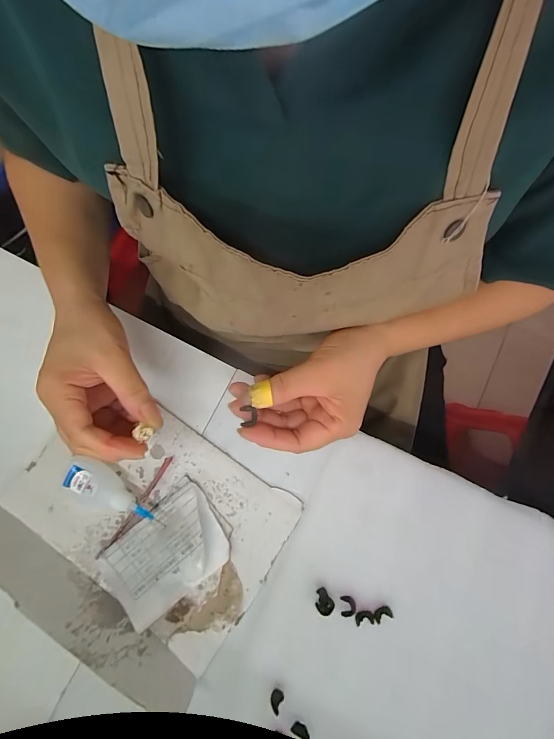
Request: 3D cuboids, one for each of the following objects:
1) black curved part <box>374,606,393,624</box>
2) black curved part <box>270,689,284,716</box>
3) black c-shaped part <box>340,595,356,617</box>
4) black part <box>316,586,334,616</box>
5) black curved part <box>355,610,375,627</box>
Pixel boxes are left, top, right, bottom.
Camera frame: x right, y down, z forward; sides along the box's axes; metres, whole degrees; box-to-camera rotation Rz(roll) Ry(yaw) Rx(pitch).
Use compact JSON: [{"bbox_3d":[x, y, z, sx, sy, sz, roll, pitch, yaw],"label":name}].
[{"bbox_3d":[0.089,0.207,0.291,0.014,0.004,0.009,-26,81,-2],"label":"black curved part"},{"bbox_3d":[-0.001,0.274,0.284,0.010,0.007,0.014,22,83,6],"label":"black curved part"},{"bbox_3d":[0.061,0.202,0.293,0.012,0.004,0.016,-3,81,2],"label":"black c-shaped part"},{"bbox_3d":[0.039,0.198,0.293,0.014,0.010,0.019,-34,81,-3],"label":"black part"},{"bbox_3d":[0.074,0.210,0.290,0.016,0.004,0.010,-12,81,1],"label":"black curved part"}]

